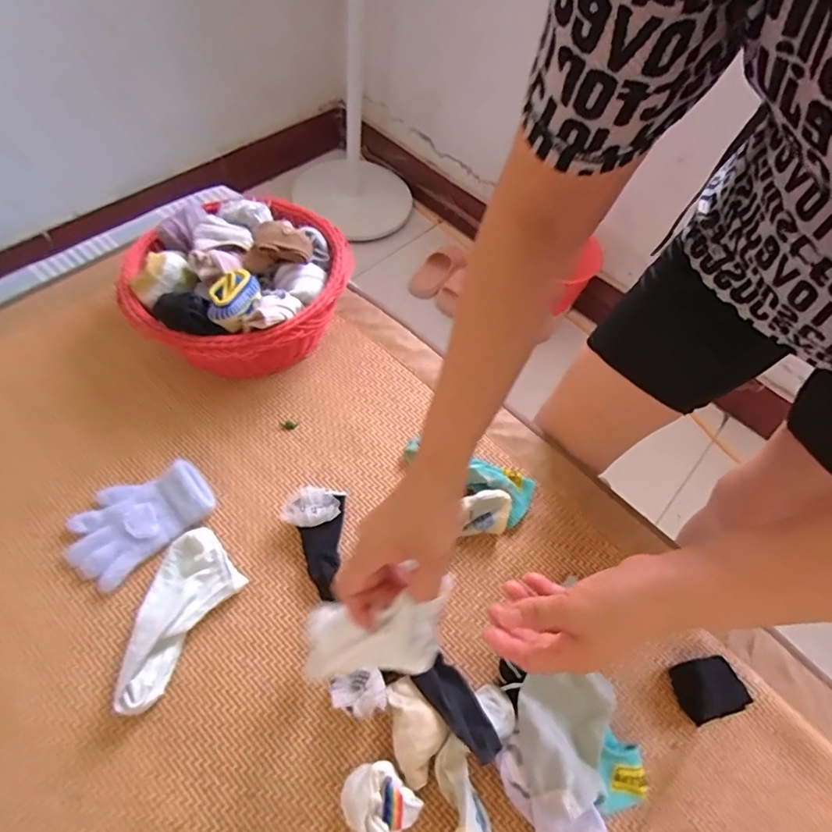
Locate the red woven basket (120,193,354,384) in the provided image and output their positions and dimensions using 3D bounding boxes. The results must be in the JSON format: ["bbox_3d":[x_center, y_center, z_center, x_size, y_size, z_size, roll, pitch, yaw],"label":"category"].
[{"bbox_3d":[-0.225,-0.170,0.649,0.269,0.144,0.246,3,61,-5],"label":"red woven basket"}]

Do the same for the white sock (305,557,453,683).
[{"bbox_3d":[-0.039,0.181,0.410,0.028,0.170,0.062,27,51,-36],"label":"white sock"}]

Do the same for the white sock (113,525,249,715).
[{"bbox_3d":[-0.249,0.199,0.499,0.082,0.034,0.160,29,62,12],"label":"white sock"}]

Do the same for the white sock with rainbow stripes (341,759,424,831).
[{"bbox_3d":[-0.033,0.341,0.436,0.053,0.039,0.062,-38,69,-22],"label":"white sock with rainbow stripes"}]

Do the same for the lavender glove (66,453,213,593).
[{"bbox_3d":[-0.304,0.110,0.542,0.145,0.034,0.090,-38,69,-23],"label":"lavender glove"}]

